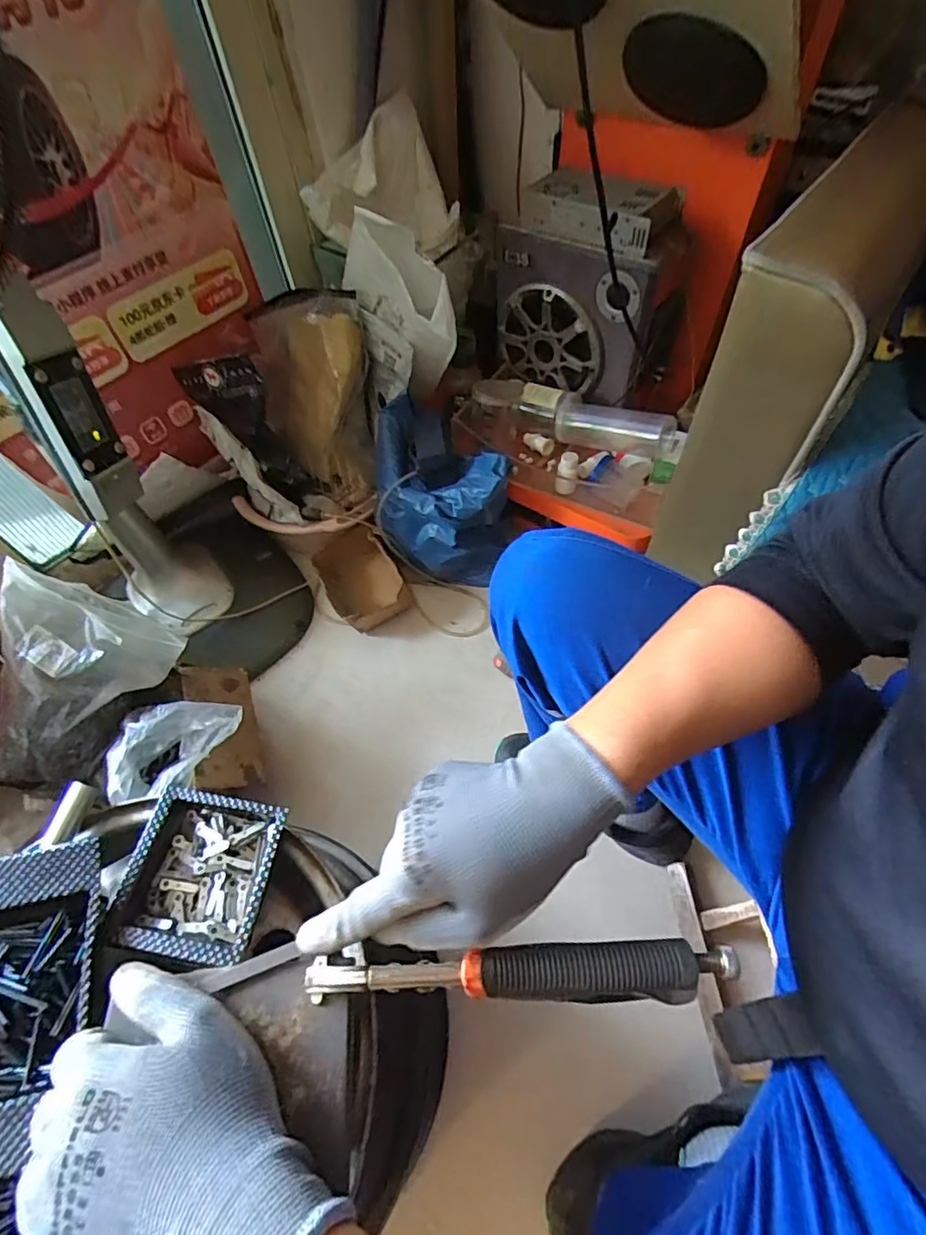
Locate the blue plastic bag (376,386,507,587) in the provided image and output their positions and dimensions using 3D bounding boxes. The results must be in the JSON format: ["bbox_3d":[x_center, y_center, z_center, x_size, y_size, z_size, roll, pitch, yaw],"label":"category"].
[{"bbox_3d":[-0.030,-0.215,0.970,0.226,0.255,0.201,5,57,8],"label":"blue plastic bag"}]

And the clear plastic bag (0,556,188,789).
[{"bbox_3d":[-0.513,0.081,0.683,0.140,0.205,0.276,38,67,25],"label":"clear plastic bag"}]

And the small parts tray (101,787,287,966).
[{"bbox_3d":[-0.211,0.202,0.433,0.113,0.029,0.114,6,57,9],"label":"small parts tray"}]

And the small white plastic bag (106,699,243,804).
[{"bbox_3d":[-0.358,0.154,0.665,0.082,0.098,0.155,24,62,19],"label":"small white plastic bag"}]

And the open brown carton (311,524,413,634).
[{"bbox_3d":[-0.182,-0.067,0.989,0.138,0.101,0.184,-27,59,-13],"label":"open brown carton"}]

